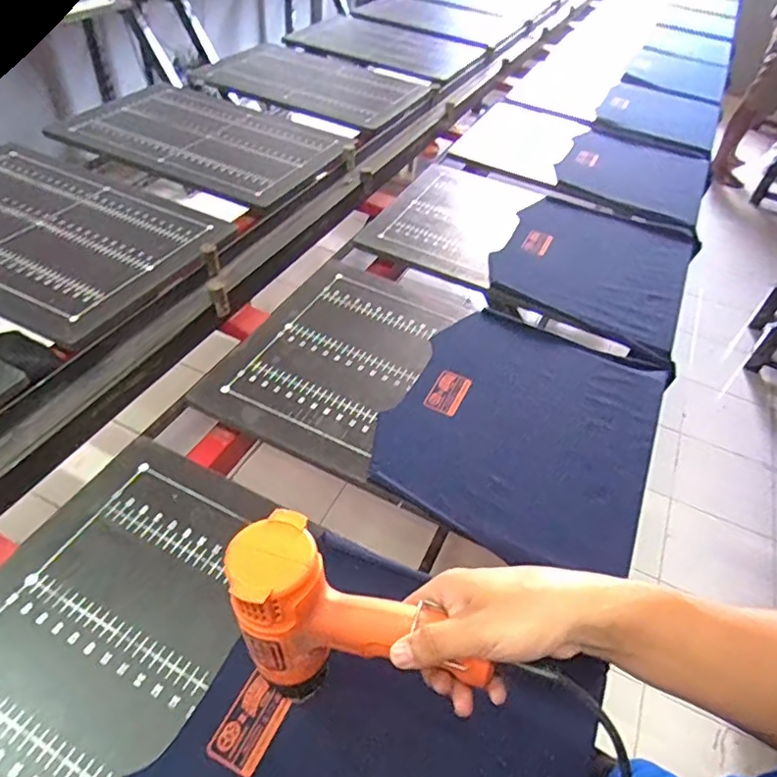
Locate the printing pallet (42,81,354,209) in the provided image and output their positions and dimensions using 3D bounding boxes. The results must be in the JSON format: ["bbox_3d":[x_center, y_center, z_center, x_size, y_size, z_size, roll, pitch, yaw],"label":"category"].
[{"bbox_3d":[-0.436,-0.600,1.338,0.664,0.033,0.393,23,46,17],"label":"printing pallet"}]

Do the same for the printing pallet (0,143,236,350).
[{"bbox_3d":[-0.639,-0.300,1.019,0.594,0.017,0.406,25,48,16],"label":"printing pallet"}]

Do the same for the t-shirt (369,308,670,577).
[{"bbox_3d":[0.195,0.049,0.803,0.340,0.038,0.407,23,48,14],"label":"t-shirt"}]

